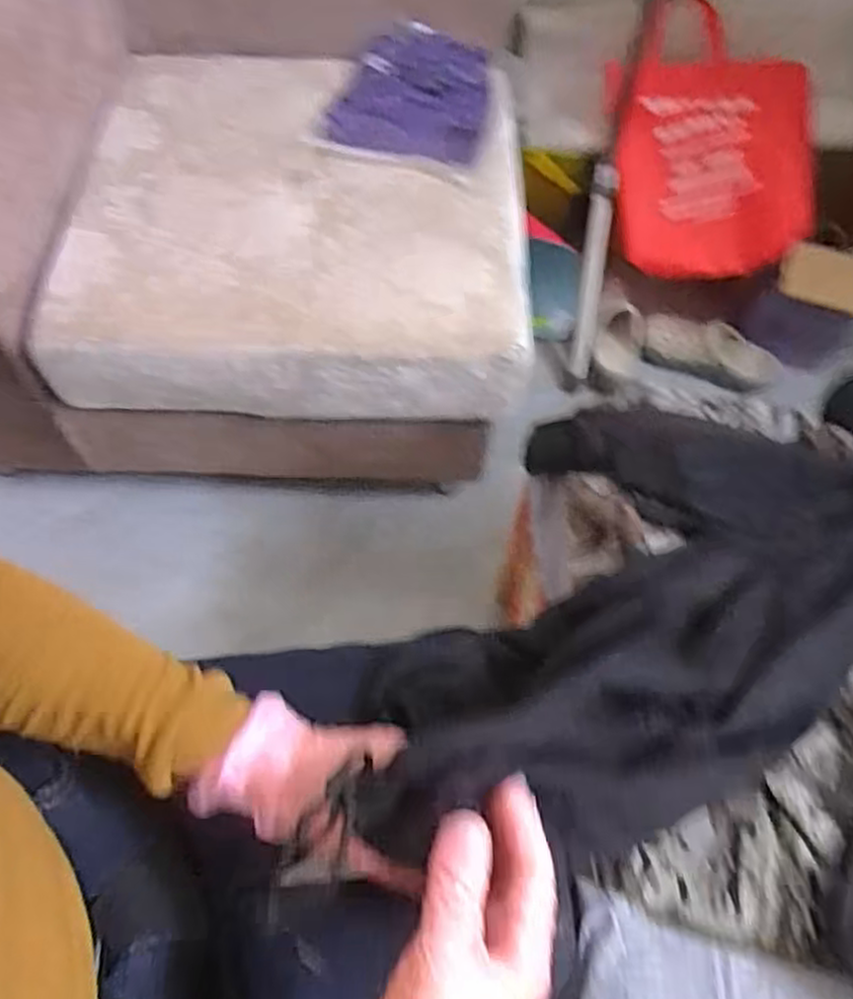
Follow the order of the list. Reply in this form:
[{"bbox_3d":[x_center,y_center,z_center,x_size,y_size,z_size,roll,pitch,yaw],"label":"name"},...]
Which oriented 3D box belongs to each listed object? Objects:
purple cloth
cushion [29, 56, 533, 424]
[{"bbox_3d":[-0.023,-0.638,1.142,0.241,0.073,0.276,10,60,4],"label":"purple cloth"},{"bbox_3d":[-0.187,-0.413,1.115,0.631,0.181,0.609,3,60,0],"label":"cushion"}]

